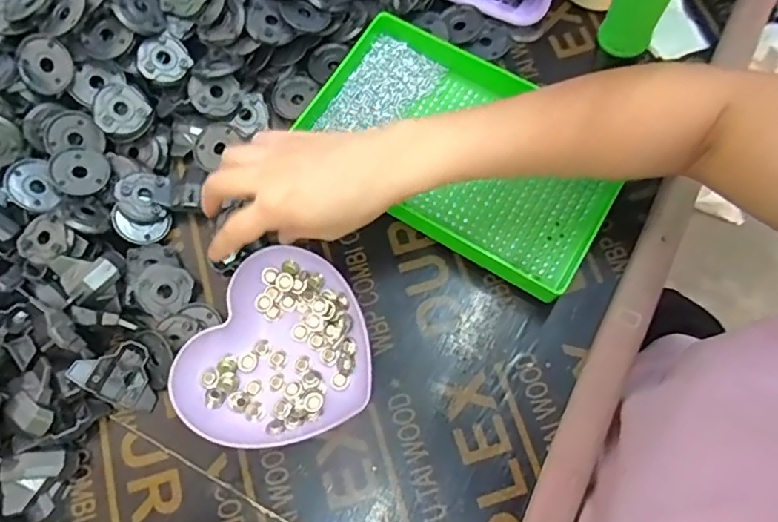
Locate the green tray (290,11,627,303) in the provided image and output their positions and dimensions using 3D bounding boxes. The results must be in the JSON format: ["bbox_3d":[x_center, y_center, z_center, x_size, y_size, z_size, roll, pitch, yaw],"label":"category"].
[{"bbox_3d":[0.056,-0.090,0.473,0.256,0.042,0.152,32,74,11],"label":"green tray"}]

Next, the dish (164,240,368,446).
[{"bbox_3d":[-0.077,0.070,0.429,0.132,0.028,0.143,28,74,10],"label":"dish"}]

